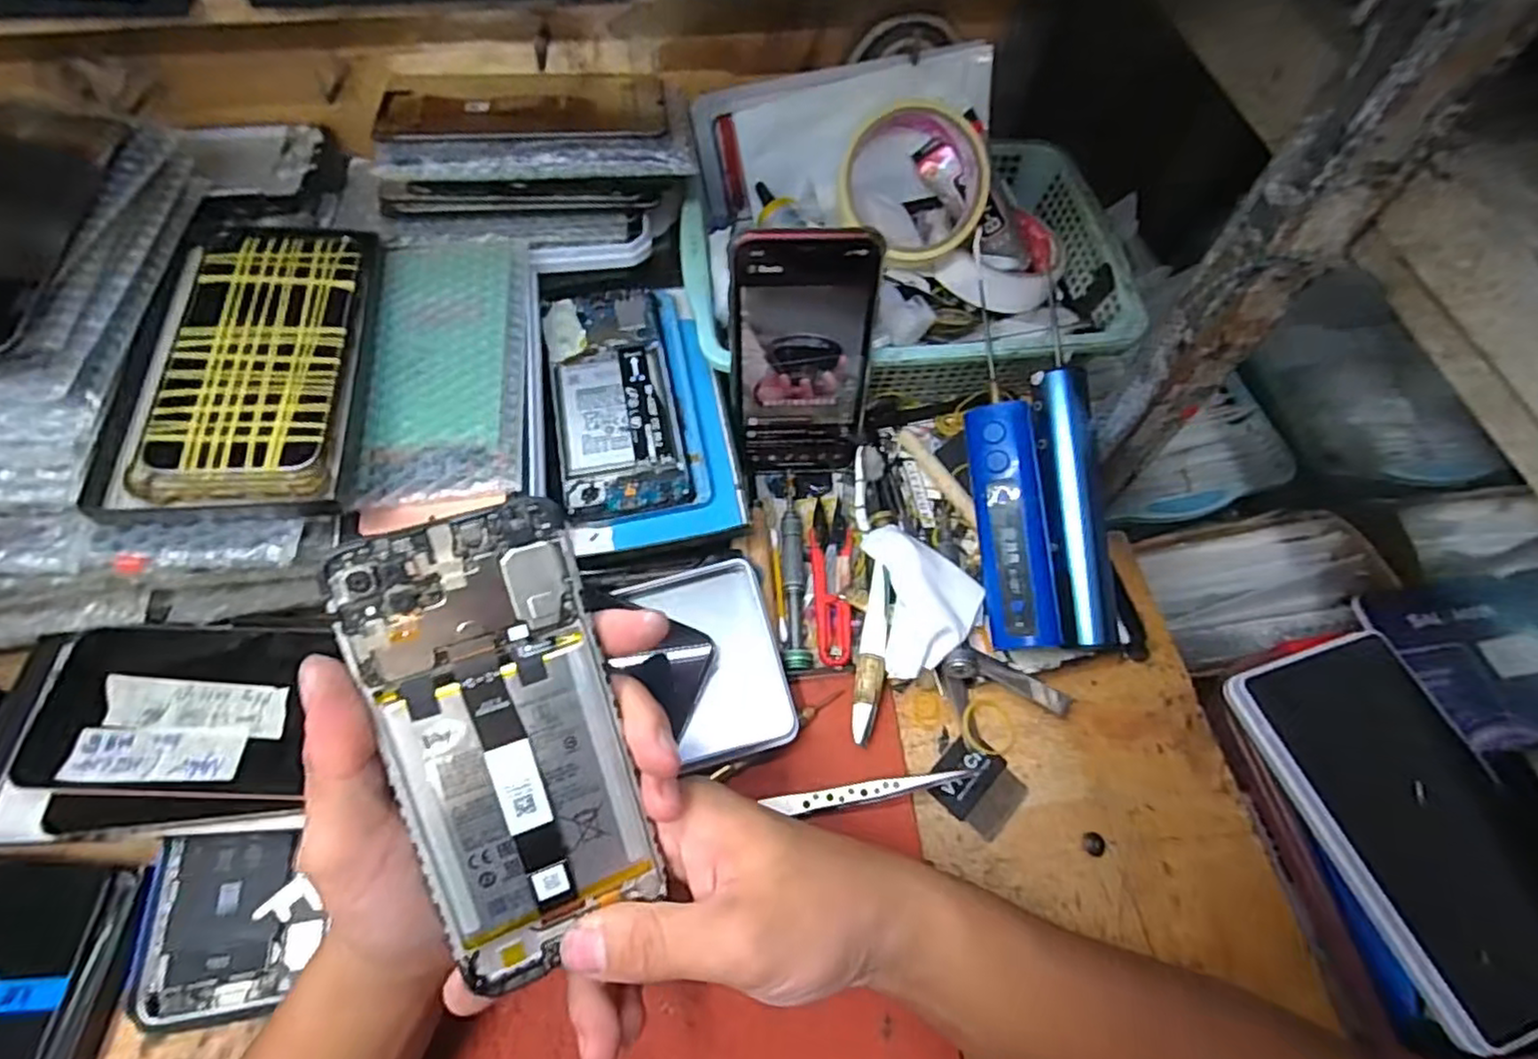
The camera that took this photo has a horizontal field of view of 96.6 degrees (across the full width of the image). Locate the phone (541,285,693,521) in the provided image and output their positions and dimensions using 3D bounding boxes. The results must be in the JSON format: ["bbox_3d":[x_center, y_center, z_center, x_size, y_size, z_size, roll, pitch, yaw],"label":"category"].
[{"bbox_3d":[-0.091,-0.079,0.405,0.070,0.015,0.152,-11,63,-7],"label":"phone"}]

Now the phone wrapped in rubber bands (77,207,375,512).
[{"bbox_3d":[-0.258,-0.097,0.350,0.096,0.023,0.197,0,65,-12],"label":"phone wrapped in rubber bands"}]

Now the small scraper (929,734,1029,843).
[{"bbox_3d":[0.106,0.130,0.348,0.042,0.004,0.038,40,69,17],"label":"small scraper"}]

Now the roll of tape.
[{"bbox_3d":[0.088,-0.220,0.430,0.089,0.084,0.038,3,27,-2],"label":"roll of tape"}]

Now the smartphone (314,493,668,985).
[{"bbox_3d":[-0.087,0.073,0.230,0.071,0.006,0.157,-16,100,-19],"label":"smartphone"}]

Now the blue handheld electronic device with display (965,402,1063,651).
[{"bbox_3d":[0.130,-0.003,0.364,0.031,0.020,0.130,-4,82,-3],"label":"blue handheld electronic device with display"}]

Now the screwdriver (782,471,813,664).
[{"bbox_3d":[0.015,0.022,0.396,0.014,0.011,0.121,0,63,-1],"label":"screwdriver"}]

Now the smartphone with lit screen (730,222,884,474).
[{"bbox_3d":[0.018,-0.090,0.376,0.073,0.149,0.004,-1,45,-2],"label":"smartphone with lit screen"}]

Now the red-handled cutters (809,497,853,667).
[{"bbox_3d":[0.037,0.029,0.393,0.023,0.008,0.098,0,63,-1],"label":"red-handled cutters"}]

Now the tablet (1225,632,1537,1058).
[{"bbox_3d":[0.334,0.147,0.353,0.099,0.017,0.180,-15,62,-7],"label":"tablet"}]

